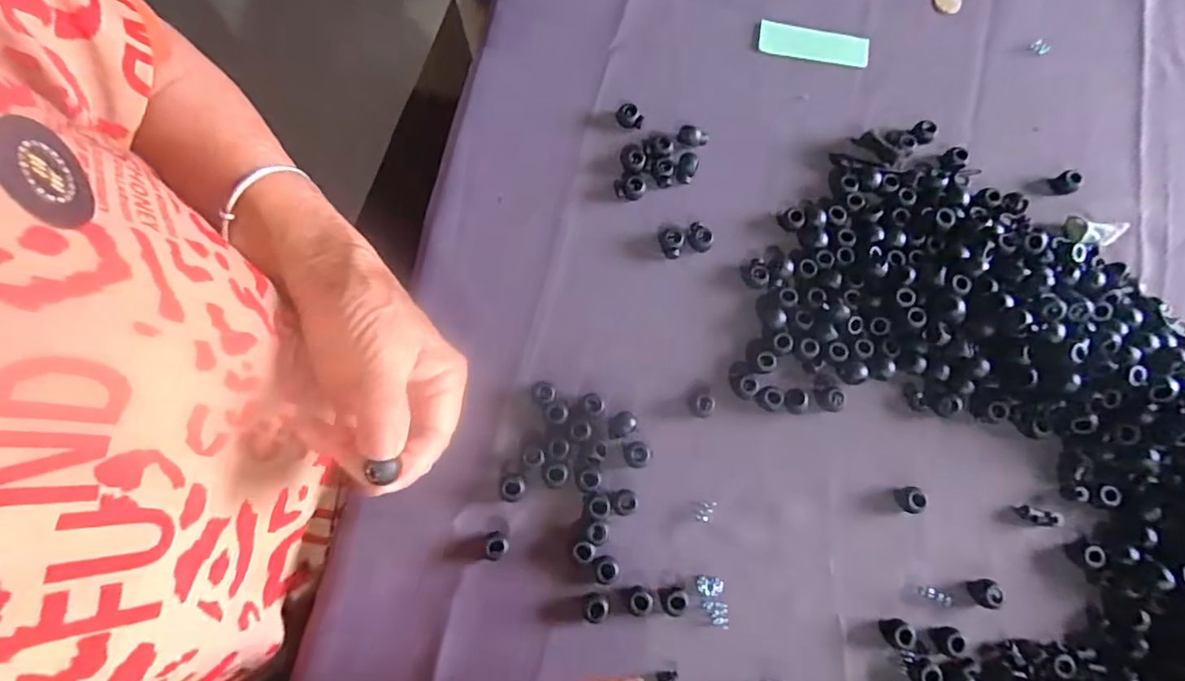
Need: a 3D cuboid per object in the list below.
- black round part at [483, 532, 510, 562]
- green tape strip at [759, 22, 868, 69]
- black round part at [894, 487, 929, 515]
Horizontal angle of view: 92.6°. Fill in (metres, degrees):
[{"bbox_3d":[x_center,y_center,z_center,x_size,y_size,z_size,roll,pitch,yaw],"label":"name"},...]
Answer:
[{"bbox_3d":[-0.055,0.117,0.322,0.014,0.013,0.016,40,79,8],"label":"black round part"},{"bbox_3d":[0.161,-0.215,0.412,0.080,0.004,0.024,9,86,0],"label":"green tape strip"},{"bbox_3d":[0.187,0.094,0.332,0.013,0.012,0.015,2,77,0],"label":"black round part"}]

